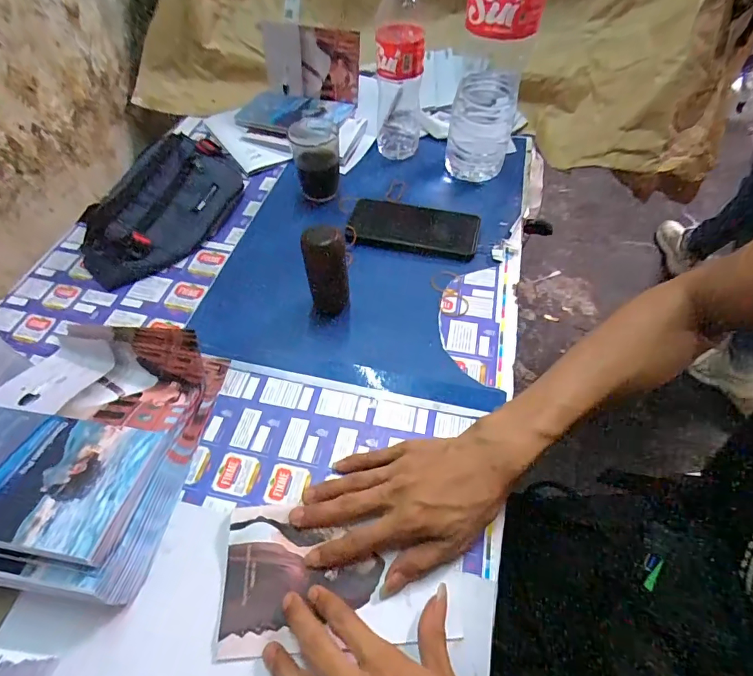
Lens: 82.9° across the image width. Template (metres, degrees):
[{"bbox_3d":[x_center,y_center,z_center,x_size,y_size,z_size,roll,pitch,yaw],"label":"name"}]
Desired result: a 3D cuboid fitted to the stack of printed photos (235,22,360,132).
[{"bbox_3d":[-0.129,-0.399,0.675,0.181,0.109,0.137,17,56,14],"label":"stack of printed photos"}]

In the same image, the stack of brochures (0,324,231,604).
[{"bbox_3d":[-0.265,0.081,0.371,0.199,0.067,0.231,4,54,4],"label":"stack of brochures"}]

